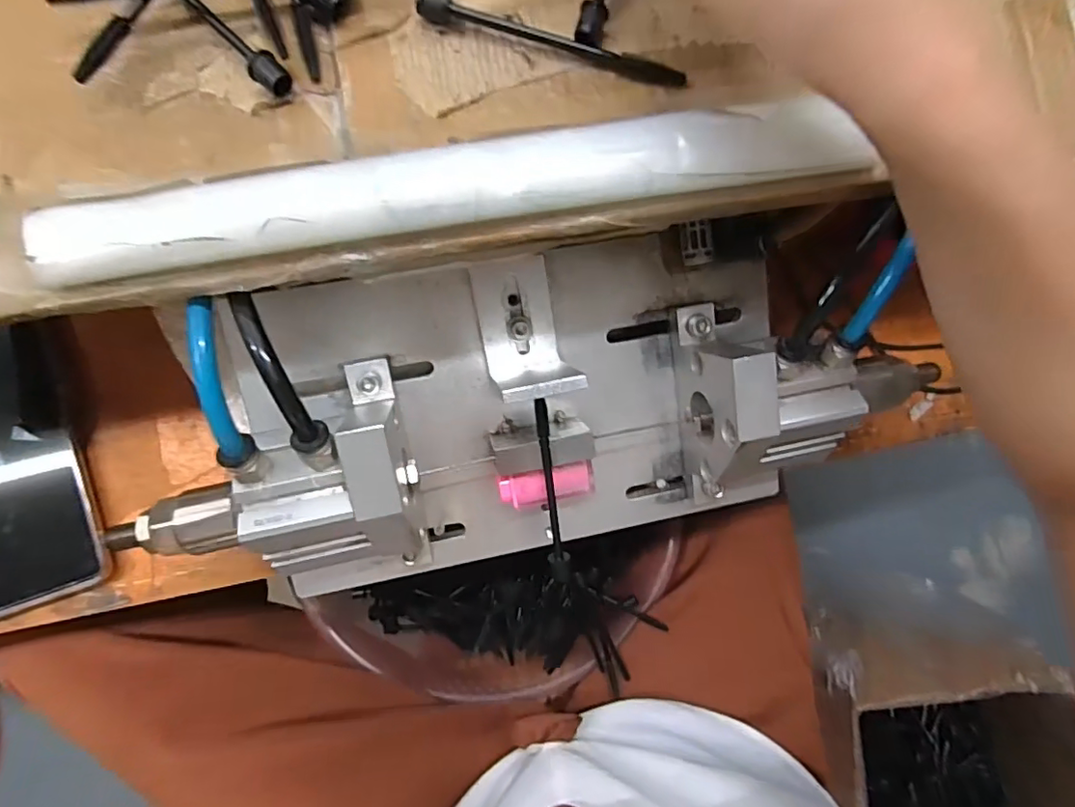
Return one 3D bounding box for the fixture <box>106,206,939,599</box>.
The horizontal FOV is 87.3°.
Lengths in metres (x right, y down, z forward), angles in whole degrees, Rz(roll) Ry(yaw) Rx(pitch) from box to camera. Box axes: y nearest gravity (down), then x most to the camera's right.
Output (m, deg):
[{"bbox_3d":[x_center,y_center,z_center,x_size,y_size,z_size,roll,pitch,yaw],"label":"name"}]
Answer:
[{"bbox_3d":[0.010,-0.004,0.270,0.349,0.109,0.144,-10,83,-6],"label":"fixture"}]

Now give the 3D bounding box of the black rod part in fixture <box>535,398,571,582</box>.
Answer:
[{"bbox_3d":[0.007,0.044,0.278,0.009,0.004,0.097,-8,103,-6],"label":"black rod part in fixture"}]

